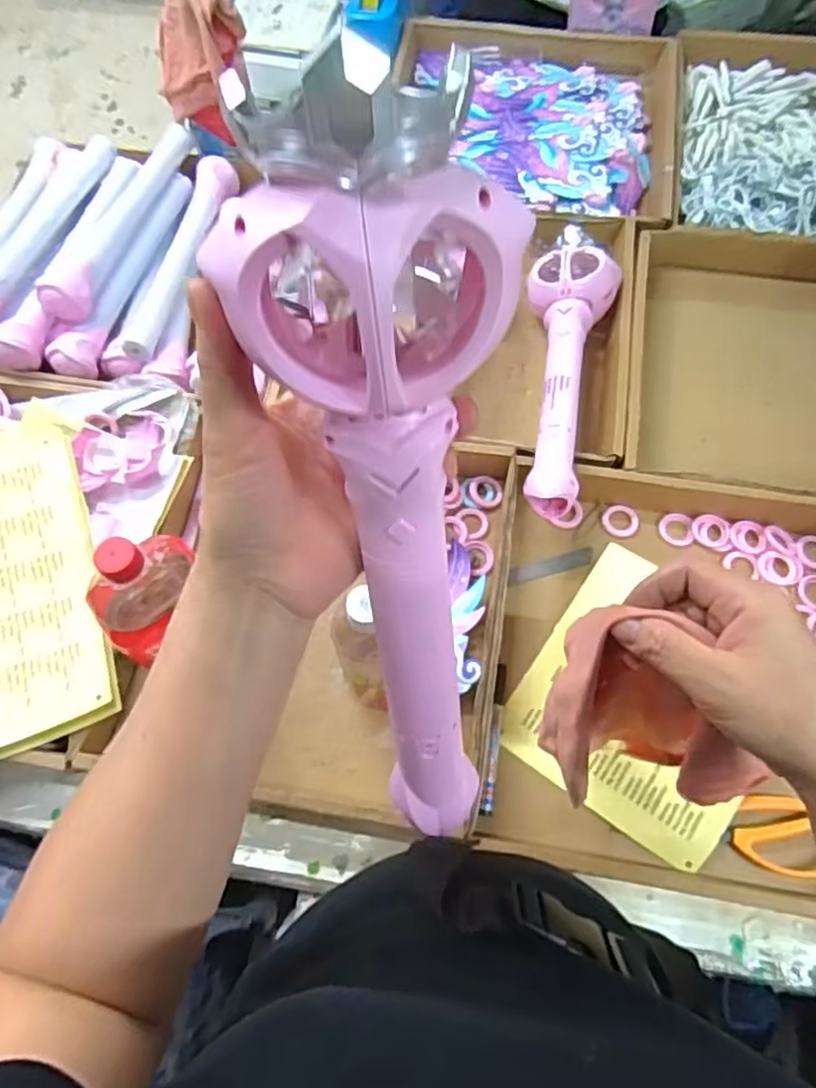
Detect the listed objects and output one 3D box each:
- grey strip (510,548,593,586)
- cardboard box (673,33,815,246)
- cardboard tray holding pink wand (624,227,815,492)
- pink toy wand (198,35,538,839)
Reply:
[{"bbox_3d":[0.147,0.023,0.704,0.088,0.005,0.018,-17,77,8],"label":"grey strip"},{"bbox_3d":[0.526,-0.535,0.902,0.343,0.054,0.396,10,68,6],"label":"cardboard box"},{"bbox_3d":[0.439,-0.193,0.778,0.378,0.070,0.345,12,68,7],"label":"cardboard tray holding pink wand"},{"bbox_3d":[0.000,0.007,0.293,0.089,0.351,0.056,-8,41,-1],"label":"pink toy wand"}]

